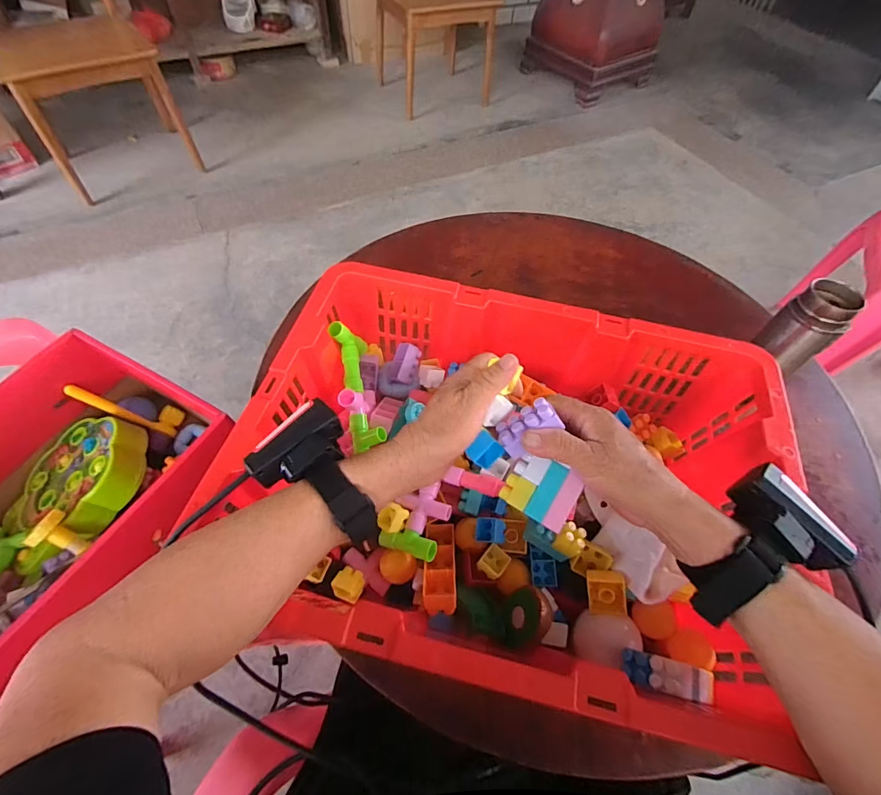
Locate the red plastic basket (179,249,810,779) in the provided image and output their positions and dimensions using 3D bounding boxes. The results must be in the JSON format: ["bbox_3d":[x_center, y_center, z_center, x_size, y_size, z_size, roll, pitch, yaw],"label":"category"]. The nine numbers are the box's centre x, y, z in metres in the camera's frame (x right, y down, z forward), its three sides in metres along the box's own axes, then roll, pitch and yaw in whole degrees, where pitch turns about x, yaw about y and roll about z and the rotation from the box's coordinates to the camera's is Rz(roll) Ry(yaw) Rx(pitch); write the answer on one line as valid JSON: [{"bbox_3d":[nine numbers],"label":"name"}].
[{"bbox_3d":[0.065,0.076,0.417,0.448,0.140,0.346,13,58,5],"label":"red plastic basket"}]

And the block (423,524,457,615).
[{"bbox_3d":[-0.001,0.165,0.415,0.030,0.021,0.089,2,31,-2],"label":"block"}]

